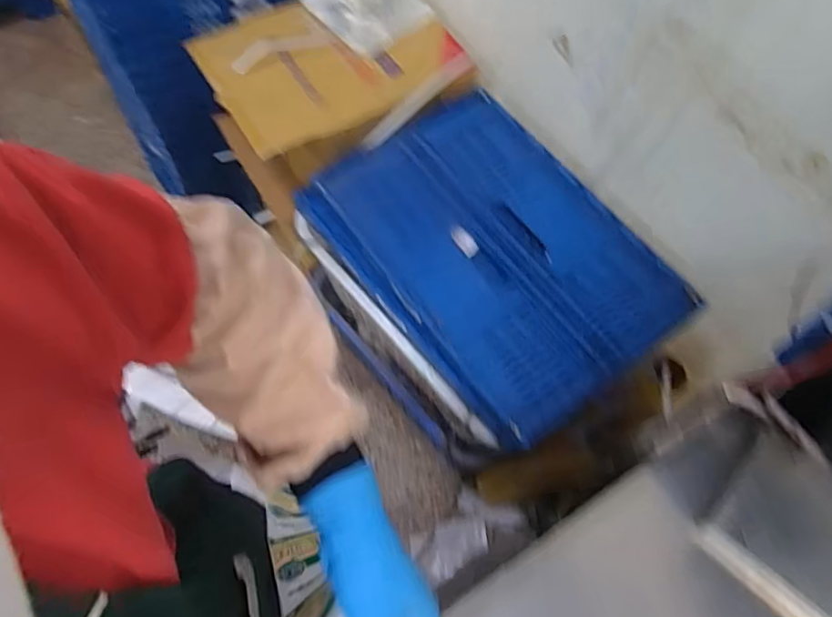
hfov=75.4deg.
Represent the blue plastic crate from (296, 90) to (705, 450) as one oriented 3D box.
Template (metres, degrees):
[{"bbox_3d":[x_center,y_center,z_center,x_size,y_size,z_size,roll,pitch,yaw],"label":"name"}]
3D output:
[{"bbox_3d":[0.130,-0.102,0.949,0.430,0.056,0.601,-34,69,-16],"label":"blue plastic crate"}]

